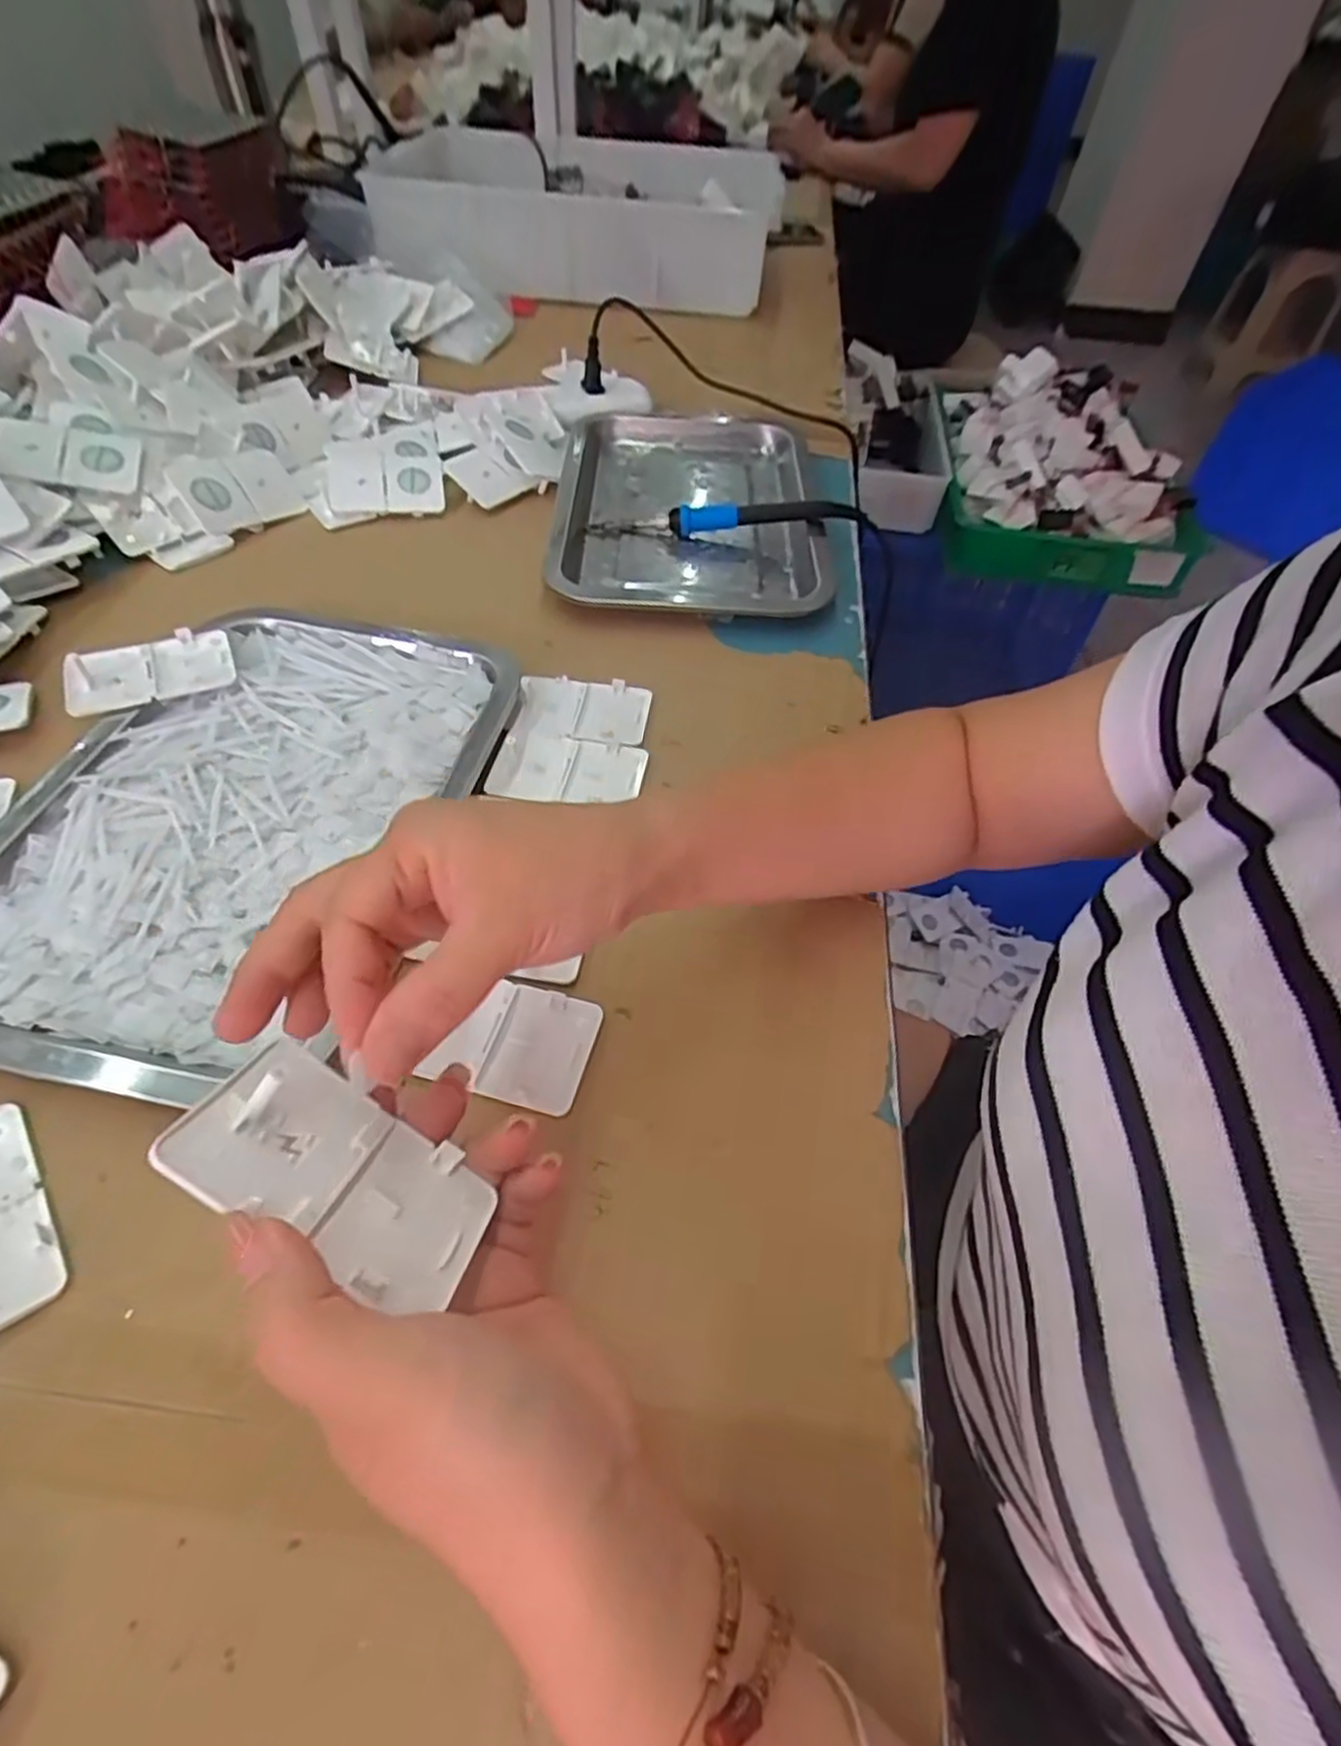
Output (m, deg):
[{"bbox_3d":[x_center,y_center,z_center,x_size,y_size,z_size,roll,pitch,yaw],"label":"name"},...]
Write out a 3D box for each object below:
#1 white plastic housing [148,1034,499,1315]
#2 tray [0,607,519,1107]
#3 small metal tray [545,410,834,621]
[{"bbox_3d":[-0.092,0.085,0.208,0.084,0.007,0.052,39,23,-5],"label":"white plastic housing"},{"bbox_3d":[-0.223,-0.037,0.384,0.193,0.018,0.308,15,53,6],"label":"tray"},{"bbox_3d":[0.019,-0.300,0.611,0.219,0.034,0.320,3,52,-3],"label":"small metal tray"}]

